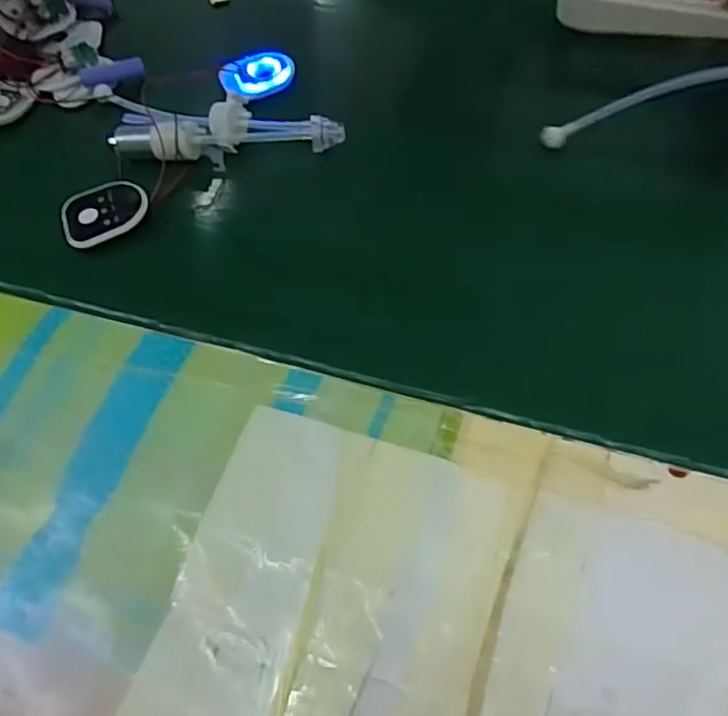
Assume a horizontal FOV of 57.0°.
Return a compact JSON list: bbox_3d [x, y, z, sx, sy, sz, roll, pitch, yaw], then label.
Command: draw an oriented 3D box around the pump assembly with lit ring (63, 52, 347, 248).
[{"bbox_3d":[-0.126,-0.162,0.473,0.192,0.031,0.129,-25,55,-8],"label":"pump assembly with lit ring"}]

